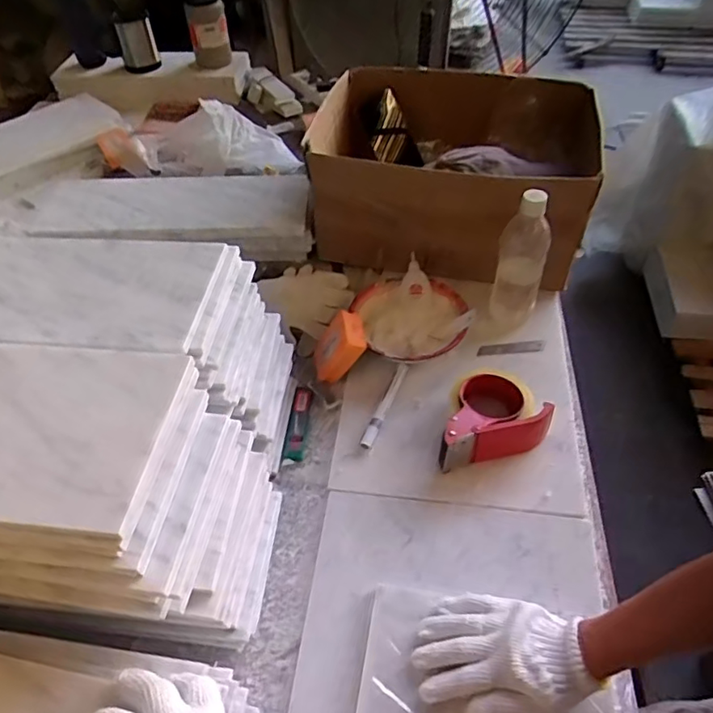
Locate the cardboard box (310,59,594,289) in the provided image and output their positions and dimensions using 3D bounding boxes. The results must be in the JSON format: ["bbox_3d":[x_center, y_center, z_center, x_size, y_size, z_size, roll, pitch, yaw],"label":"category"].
[{"bbox_3d":[0.161,-0.317,0.939,0.431,0.193,0.323,11,51,12],"label":"cardboard box"}]

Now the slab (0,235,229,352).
[{"bbox_3d":[-0.368,-0.075,0.575,0.444,0.015,0.157,3,51,5],"label":"slab"}]

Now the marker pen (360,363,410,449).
[{"bbox_3d":[0.038,0.062,0.752,0.017,0.011,0.135,16,52,16],"label":"marker pen"}]

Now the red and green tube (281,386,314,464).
[{"bbox_3d":[-0.077,0.088,0.757,0.024,0.015,0.116,3,50,6],"label":"red and green tube"}]

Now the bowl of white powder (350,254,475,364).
[{"bbox_3d":[0.080,-0.059,0.816,0.152,0.062,0.160,-2,50,2],"label":"bowl of white powder"}]

